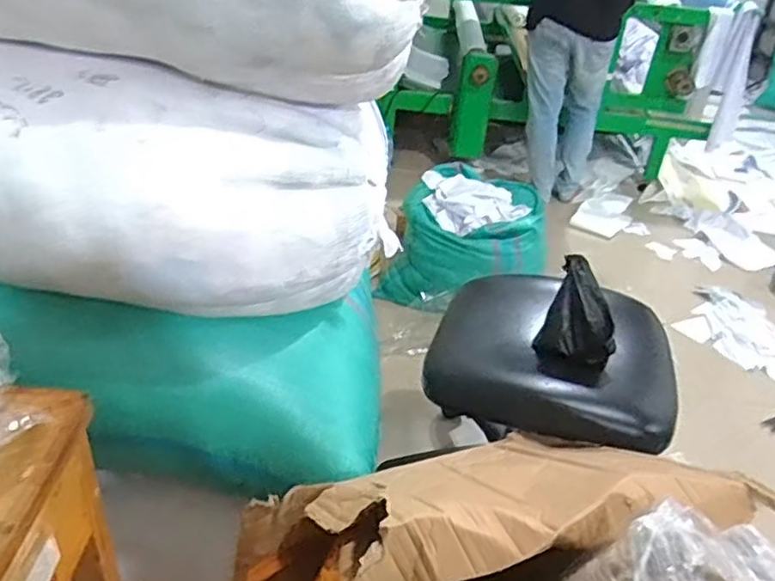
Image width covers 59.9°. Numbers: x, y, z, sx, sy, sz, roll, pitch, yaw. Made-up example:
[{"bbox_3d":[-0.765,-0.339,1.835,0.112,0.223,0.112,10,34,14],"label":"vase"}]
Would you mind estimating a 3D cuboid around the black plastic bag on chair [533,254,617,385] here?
[{"bbox_3d":[0.353,0.050,1.232,0.134,0.147,0.161,12,33,10],"label":"black plastic bag on chair"}]

